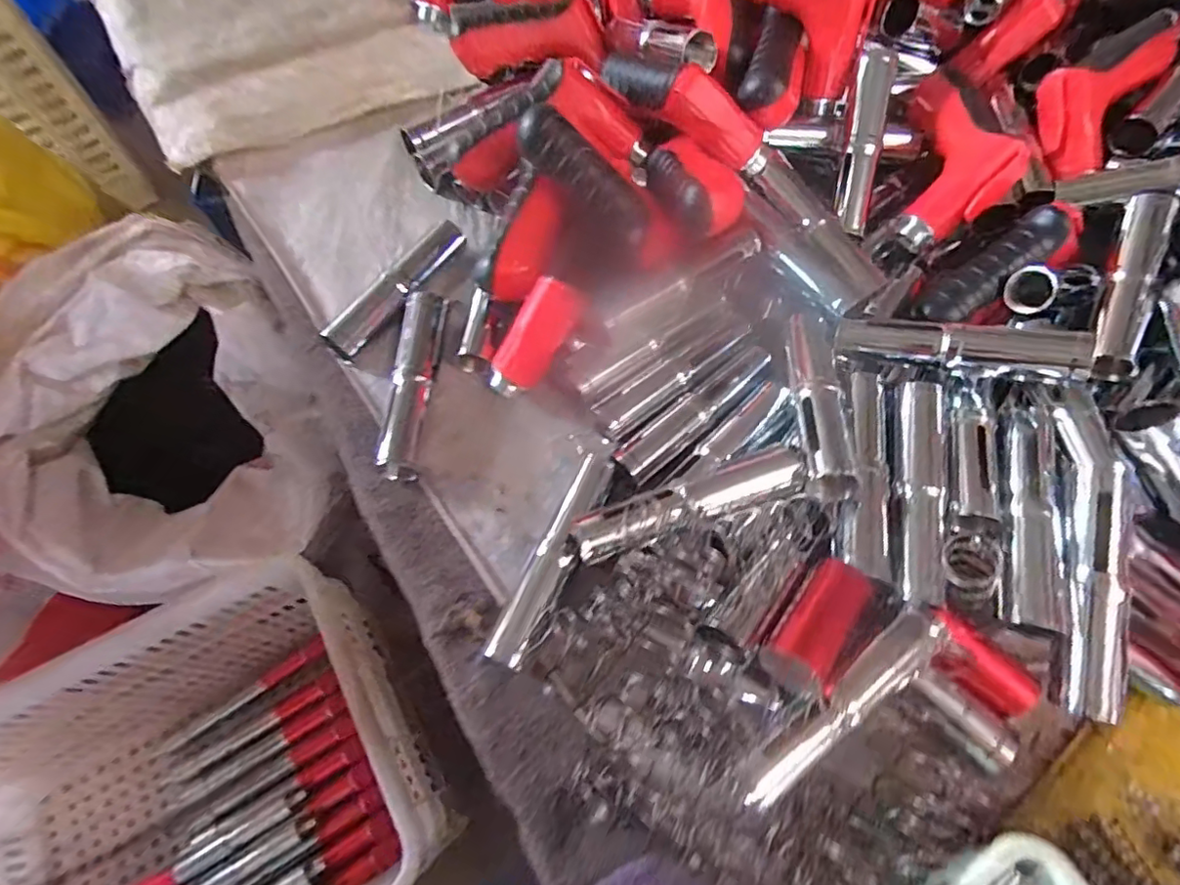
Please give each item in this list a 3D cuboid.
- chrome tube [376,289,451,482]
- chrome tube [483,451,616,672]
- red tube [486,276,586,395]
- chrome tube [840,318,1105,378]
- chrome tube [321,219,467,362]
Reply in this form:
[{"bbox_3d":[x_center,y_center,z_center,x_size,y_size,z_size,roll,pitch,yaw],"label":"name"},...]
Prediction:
[{"bbox_3d":[-0.113,-0.039,0.377,0.024,0.025,0.128,4,66,1],"label":"chrome tube"},{"bbox_3d":[-0.019,0.065,0.332,0.022,0.024,0.127,23,67,9],"label":"chrome tube"},{"bbox_3d":[-0.036,-0.063,0.362,0.028,0.024,0.081,45,116,17],"label":"red tube"},{"bbox_3d":[0.207,-0.055,0.331,0.123,0.019,0.018,13,63,32],"label":"chrome tube"},{"bbox_3d":[-0.133,-0.107,0.406,0.025,0.028,0.124,28,68,12],"label":"chrome tube"}]

